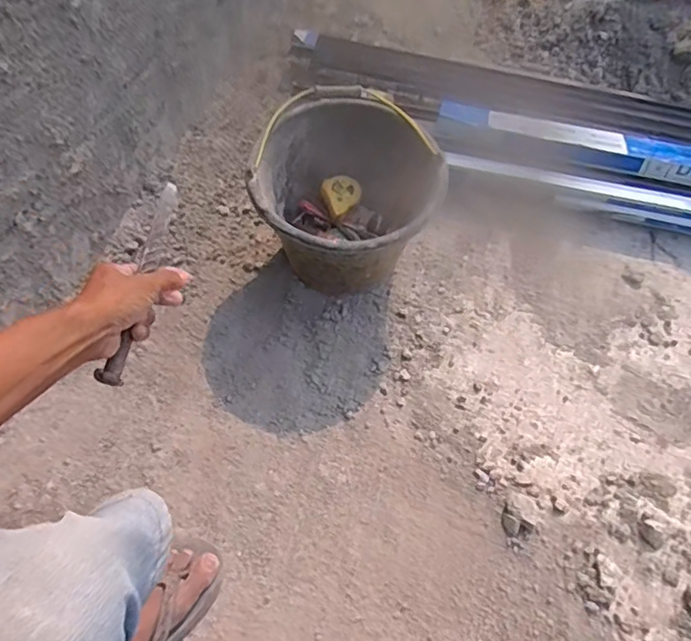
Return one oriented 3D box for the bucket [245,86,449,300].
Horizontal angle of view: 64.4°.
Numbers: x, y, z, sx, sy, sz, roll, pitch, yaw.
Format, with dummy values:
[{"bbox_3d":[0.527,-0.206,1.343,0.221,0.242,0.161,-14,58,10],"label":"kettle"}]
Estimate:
[{"bbox_3d":[0.006,-0.191,0.898,0.257,0.221,0.308,15,61,7],"label":"bucket"}]

